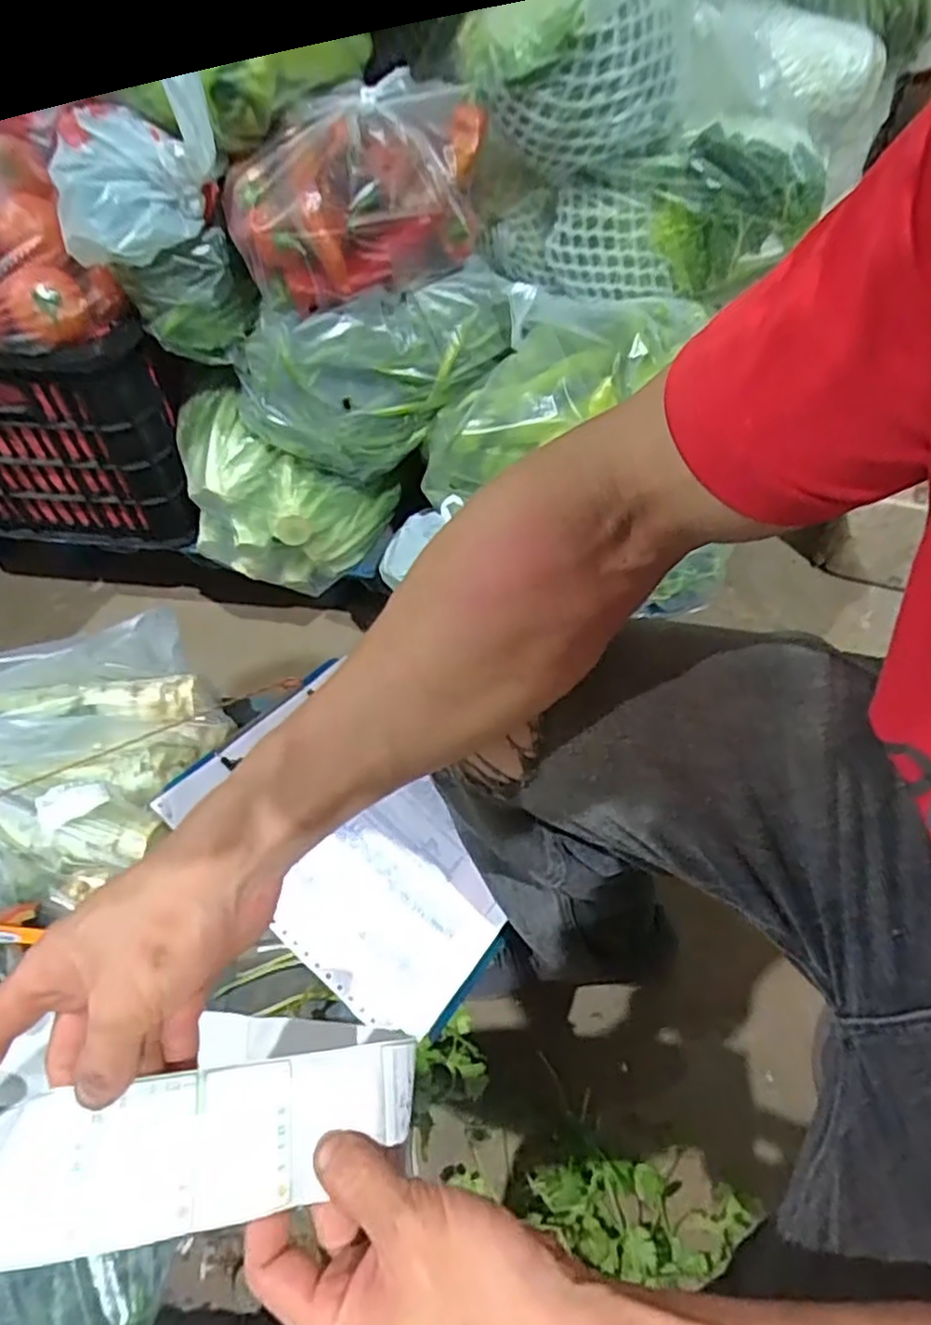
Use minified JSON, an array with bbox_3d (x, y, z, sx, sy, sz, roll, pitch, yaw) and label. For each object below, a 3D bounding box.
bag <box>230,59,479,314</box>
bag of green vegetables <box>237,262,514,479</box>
[{"bbox_3d":[-0.096,-0.433,0.646,0.241,0.152,0.116,-11,55,-6],"label":"bag"},{"bbox_3d":[-0.089,-0.296,0.733,0.285,0.147,0.109,-16,56,-8],"label":"bag of green vegetables"}]

